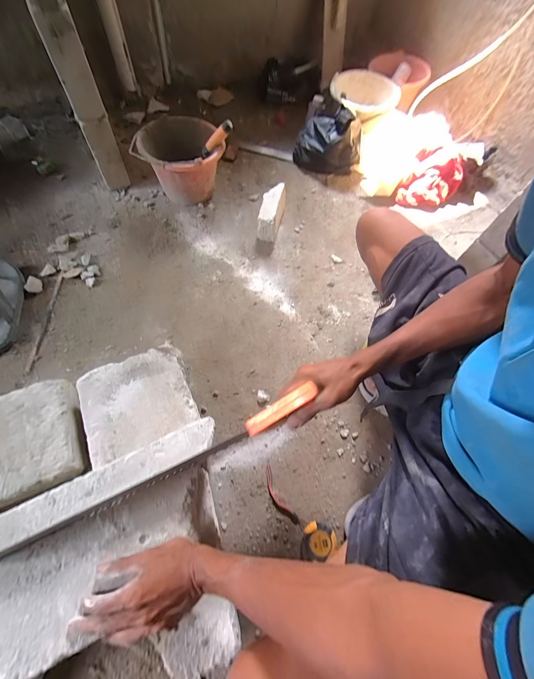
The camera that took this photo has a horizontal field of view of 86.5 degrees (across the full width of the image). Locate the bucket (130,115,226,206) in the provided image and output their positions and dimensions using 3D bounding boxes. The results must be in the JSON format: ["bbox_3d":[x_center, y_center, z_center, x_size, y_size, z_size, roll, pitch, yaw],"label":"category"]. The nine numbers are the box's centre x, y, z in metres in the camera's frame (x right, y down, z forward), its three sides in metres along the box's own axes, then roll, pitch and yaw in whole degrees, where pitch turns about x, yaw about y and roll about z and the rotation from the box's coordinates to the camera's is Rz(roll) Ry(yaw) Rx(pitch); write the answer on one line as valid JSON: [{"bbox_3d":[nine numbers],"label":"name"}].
[{"bbox_3d":[-0.257,-0.542,0.880,0.241,0.174,0.238,2,62,-4],"label":"bucket"}]

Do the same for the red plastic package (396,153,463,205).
[{"bbox_3d":[0.572,-0.534,0.994,0.235,0.035,0.120,-21,101,3],"label":"red plastic package"}]

